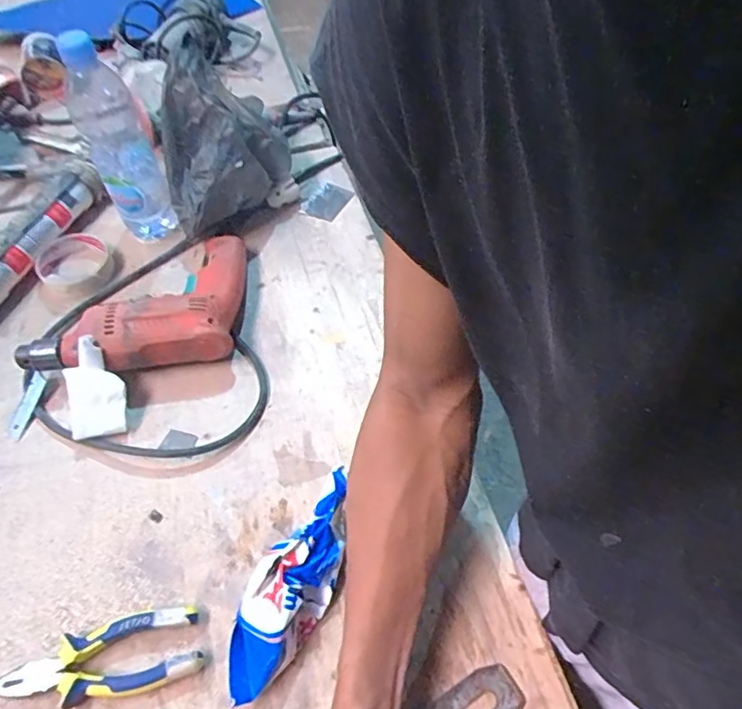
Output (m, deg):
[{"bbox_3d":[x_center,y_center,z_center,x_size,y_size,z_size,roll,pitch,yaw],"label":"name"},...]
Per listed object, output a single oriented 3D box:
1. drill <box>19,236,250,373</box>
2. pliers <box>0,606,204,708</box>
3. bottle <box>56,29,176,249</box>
[{"bbox_3d":[-0.251,-0.058,0.637,0.214,0.064,0.190,-2,55,1],"label":"drill"},{"bbox_3d":[-0.215,0.242,0.456,0.152,0.024,0.056,-10,55,-5],"label":"pliers"},{"bbox_3d":[-0.279,-0.233,0.636,0.064,0.240,0.060,-25,58,-14],"label":"bottle"}]

